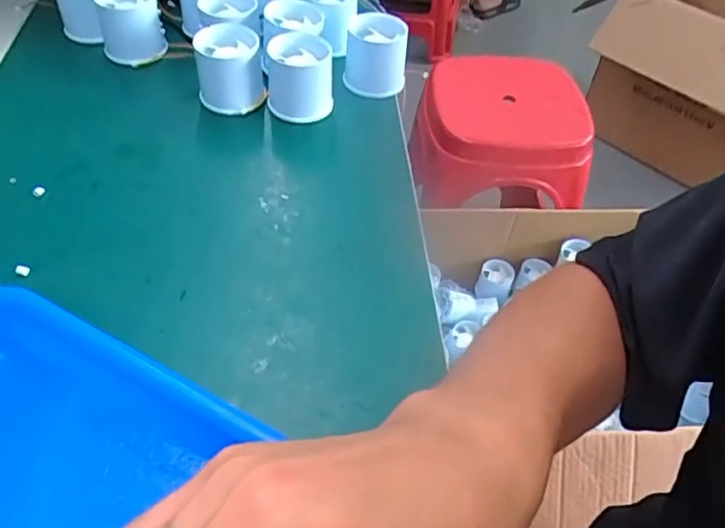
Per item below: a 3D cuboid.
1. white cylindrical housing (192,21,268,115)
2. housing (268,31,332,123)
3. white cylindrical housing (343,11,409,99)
[{"bbox_3d":[-0.113,-0.164,0.504,0.053,0.055,0.057,3,49,-4],"label":"white cylindrical housing"},{"bbox_3d":[-0.052,-0.155,0.504,0.054,0.055,0.057,3,49,-4],"label":"housing"},{"bbox_3d":[0.013,-0.187,0.536,0.055,0.053,0.064,7,49,0],"label":"white cylindrical housing"}]

